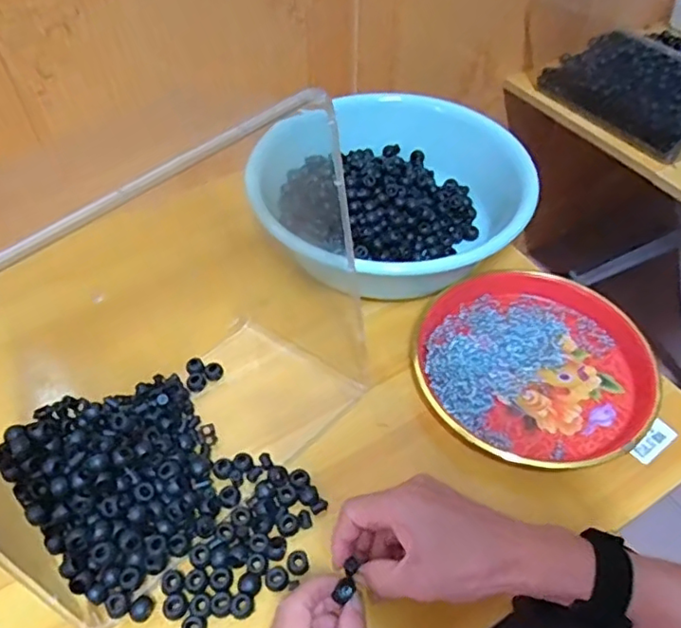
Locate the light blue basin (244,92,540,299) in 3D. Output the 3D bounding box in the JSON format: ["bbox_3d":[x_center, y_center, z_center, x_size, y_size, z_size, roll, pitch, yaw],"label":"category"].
[{"bbox_3d":[0.053,-0.143,0.686,0.292,0.104,0.273,0,50,0],"label":"light blue basin"}]

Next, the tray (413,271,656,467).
[{"bbox_3d":[0.183,0.048,0.586,0.222,0.031,0.215,37,59,27],"label":"tray"}]

